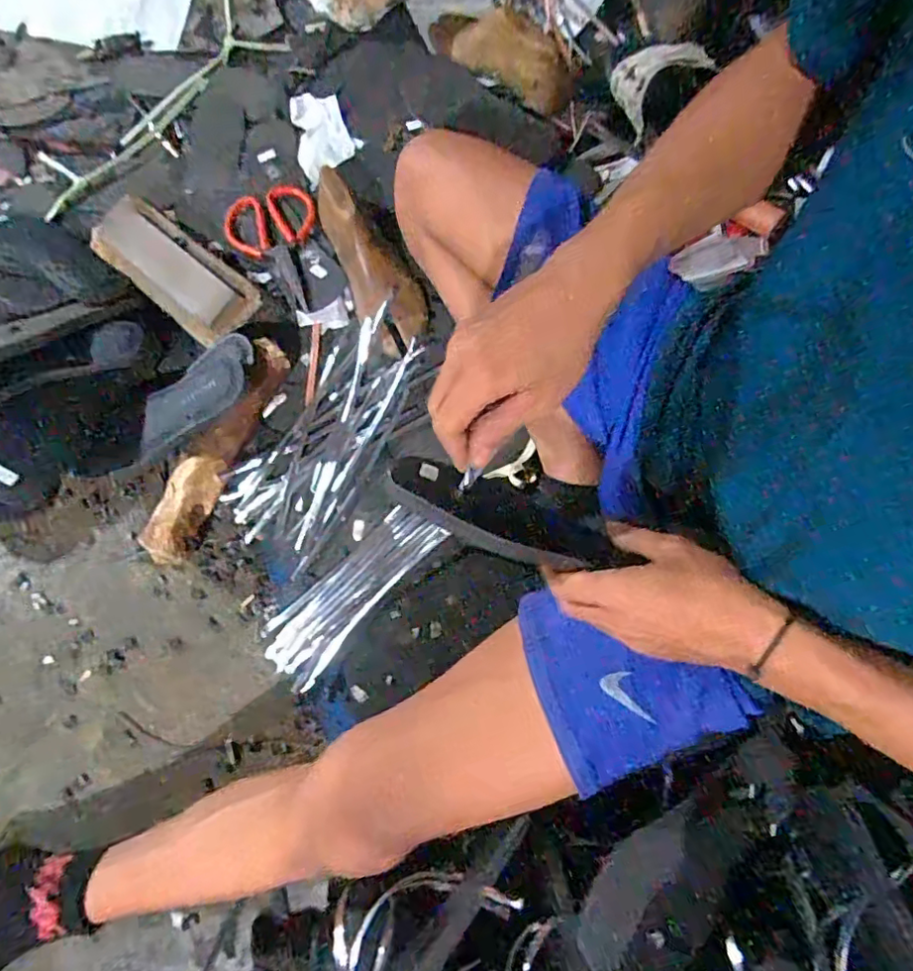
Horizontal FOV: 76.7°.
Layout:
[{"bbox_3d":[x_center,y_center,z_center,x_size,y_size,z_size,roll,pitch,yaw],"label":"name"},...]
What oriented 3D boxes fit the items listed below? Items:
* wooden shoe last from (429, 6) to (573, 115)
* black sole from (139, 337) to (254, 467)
[{"bbox_3d":[0.074,-0.572,0.764,0.178,0.057,0.085,17,77,-12],"label":"wooden shoe last"},{"bbox_3d":[-0.282,-0.096,0.622,0.160,0.010,0.058,-41,94,-4],"label":"black sole"}]

